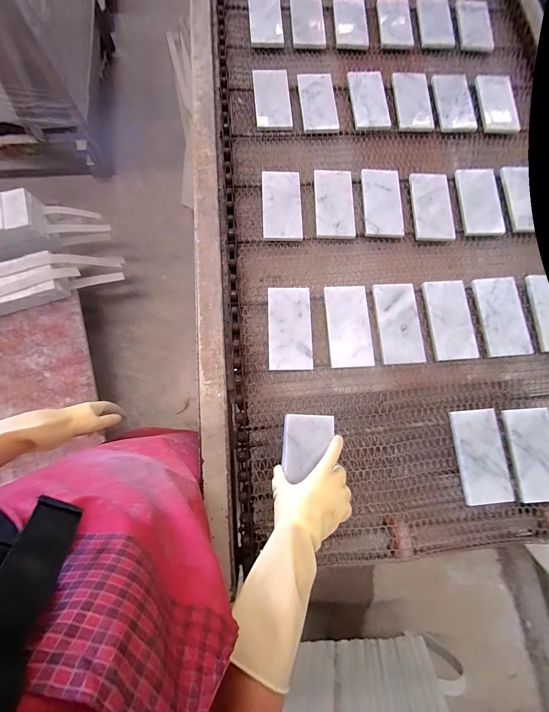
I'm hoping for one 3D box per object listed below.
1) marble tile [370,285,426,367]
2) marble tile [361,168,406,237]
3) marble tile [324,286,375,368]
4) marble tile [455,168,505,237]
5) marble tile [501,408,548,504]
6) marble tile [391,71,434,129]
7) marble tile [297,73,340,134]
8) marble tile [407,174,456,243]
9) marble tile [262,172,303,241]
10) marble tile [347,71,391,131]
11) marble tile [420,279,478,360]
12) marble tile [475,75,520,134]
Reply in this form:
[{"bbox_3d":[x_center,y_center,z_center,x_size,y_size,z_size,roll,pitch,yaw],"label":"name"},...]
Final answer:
[{"bbox_3d":[0.237,-0.063,0.546,0.085,0.011,0.157,-1,76,-3],"label":"marble tile"},{"bbox_3d":[0.228,-0.326,0.610,0.080,0.016,0.160,1,76,-2],"label":"marble tile"},{"bbox_3d":[0.139,-0.057,0.533,0.080,0.007,0.155,-3,76,-3],"label":"marble tile"},{"bbox_3d":[0.451,-0.341,0.631,0.089,0.015,0.167,-1,76,-3],"label":"marble tile"},{"bbox_3d":[0.472,0.178,0.517,0.087,0.016,0.156,-1,76,-3],"label":"marble tile"},{"bbox_3d":[0.335,-0.616,0.690,0.093,0.017,0.165,4,76,-1],"label":"marble tile"},{"bbox_3d":[0.101,-0.596,0.670,0.083,0.009,0.167,-3,76,-3],"label":"marble tile"},{"bbox_3d":[0.337,-0.327,0.615,0.081,0.014,0.166,1,76,-2],"label":"marble tile"},{"bbox_3d":[0.015,-0.313,0.592,0.080,0.014,0.162,-2,72,0],"label":"marble tile"},{"bbox_3d":[0.225,-0.611,0.681,0.085,0.013,0.181,-2,75,2],"label":"marble tile"},{"bbox_3d":[0.342,-0.073,0.551,0.084,0.009,0.158,-3,76,-3],"label":"marble tile"},{"bbox_3d":[0.554,-0.630,0.711,0.090,0.010,0.189,5,76,-1],"label":"marble tile"}]

